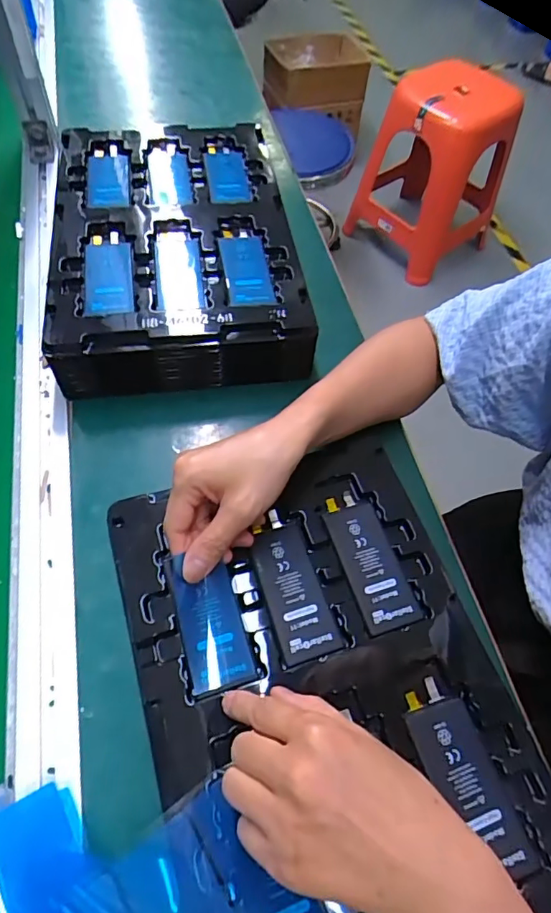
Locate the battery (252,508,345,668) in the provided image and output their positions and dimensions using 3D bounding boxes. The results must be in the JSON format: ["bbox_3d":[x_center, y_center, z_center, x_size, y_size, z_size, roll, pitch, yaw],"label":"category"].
[{"bbox_3d":[0.012,0.091,0.367,0.043,0.004,0.107,-12,61,-11],"label":"battery"}]

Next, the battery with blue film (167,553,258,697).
[{"bbox_3d":[-0.045,0.111,0.351,0.042,0.006,0.093,-12,61,-11],"label":"battery with blue film"}]

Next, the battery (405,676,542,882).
[{"bbox_3d":[0.117,0.198,0.314,0.040,0.005,0.107,-17,62,-13],"label":"battery"}]

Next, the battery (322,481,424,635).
[{"bbox_3d":[0.070,0.075,0.382,0.042,0.004,0.108,-15,62,-12],"label":"battery"}]

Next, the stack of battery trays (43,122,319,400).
[{"bbox_3d":[-0.106,-0.220,0.539,0.234,0.081,0.326,-7,60,-8],"label":"stack of battery trays"}]

